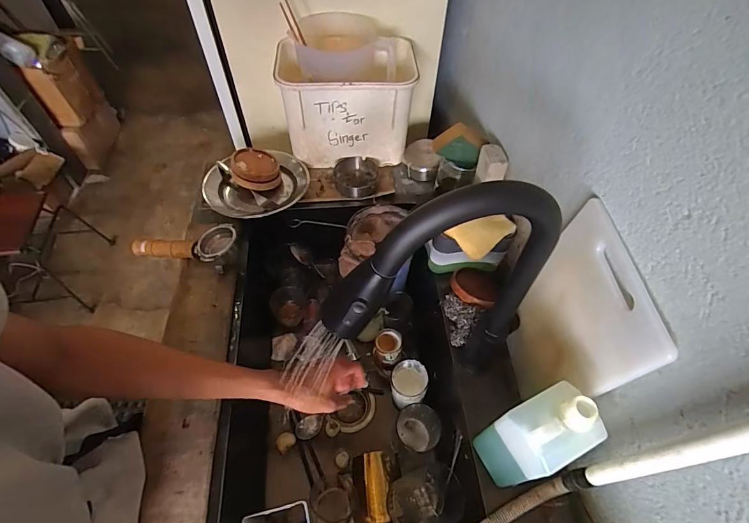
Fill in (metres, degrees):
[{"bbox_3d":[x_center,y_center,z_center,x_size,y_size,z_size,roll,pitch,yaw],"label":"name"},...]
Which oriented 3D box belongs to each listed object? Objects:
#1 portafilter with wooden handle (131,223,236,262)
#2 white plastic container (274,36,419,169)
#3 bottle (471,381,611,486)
[{"bbox_3d":[-0.352,-0.020,0.702,0.231,0.037,0.066,-6,53,20],"label":"portafilter with wooden handle"},{"bbox_3d":[-0.051,-0.351,0.843,0.276,0.229,0.174,-4,55,-5],"label":"white plastic container"},{"bbox_3d":[0.190,0.206,0.457,0.081,0.172,0.066,-22,59,-17],"label":"bottle"}]

